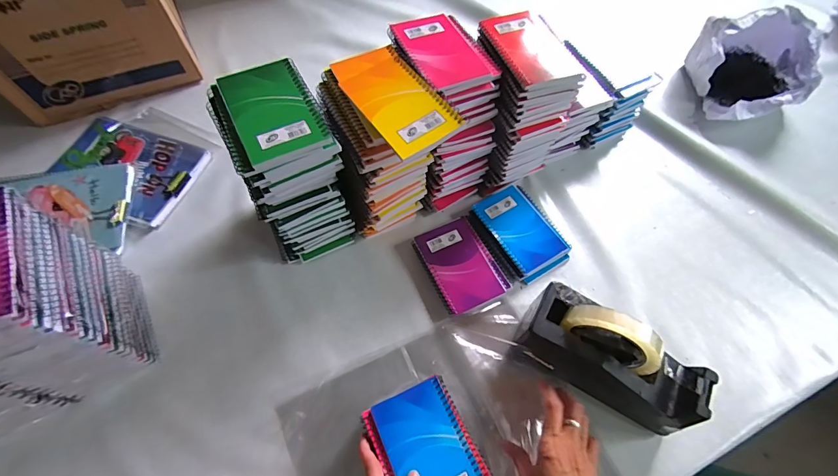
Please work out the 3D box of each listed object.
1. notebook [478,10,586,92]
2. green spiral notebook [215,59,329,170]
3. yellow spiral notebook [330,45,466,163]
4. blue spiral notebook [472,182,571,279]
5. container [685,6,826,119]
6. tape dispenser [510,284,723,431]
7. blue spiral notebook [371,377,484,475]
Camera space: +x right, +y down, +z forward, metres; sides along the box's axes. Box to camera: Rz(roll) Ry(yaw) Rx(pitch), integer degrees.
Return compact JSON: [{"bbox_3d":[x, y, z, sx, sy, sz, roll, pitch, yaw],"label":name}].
[{"bbox_3d":[0.139,-0.238,0.480,0.085,0.018,0.126,-22,65,-13],"label":"notebook"},{"bbox_3d":[-0.152,-0.136,0.396,0.082,0.010,0.131,-25,65,-14],"label":"green spiral notebook"},{"bbox_3d":[-0.028,-0.158,0.420,0.081,0.012,0.159,-30,67,-16],"label":"yellow spiral notebook"},{"bbox_3d":[0.155,-0.016,0.574,0.092,0.013,0.134,-26,65,-15],"label":"blue spiral notebook"},{"bbox_3d":[0.603,-0.315,0.685,0.167,0.124,0.194,-12,63,-8],"label":"container"},{"bbox_3d":[0.221,0.137,0.444,0.200,0.126,0.079,29,65,13],"label":"tape dispenser"},{"bbox_3d":[0.012,0.224,0.397,0.081,0.006,0.129,-22,65,-13],"label":"blue spiral notebook"}]

